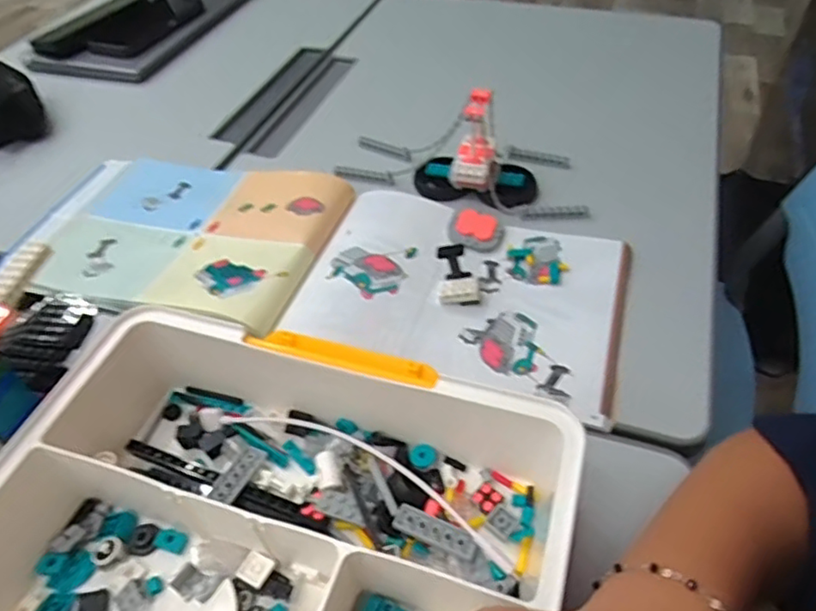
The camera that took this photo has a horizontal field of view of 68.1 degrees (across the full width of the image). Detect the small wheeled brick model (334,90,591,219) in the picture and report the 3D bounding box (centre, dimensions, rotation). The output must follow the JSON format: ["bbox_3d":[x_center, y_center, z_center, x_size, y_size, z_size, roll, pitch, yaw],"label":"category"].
[{"bbox_3d":[0.064,-0.151,0.569,0.118,0.088,0.066,12,50,14],"label":"small wheeled brick model"}]

